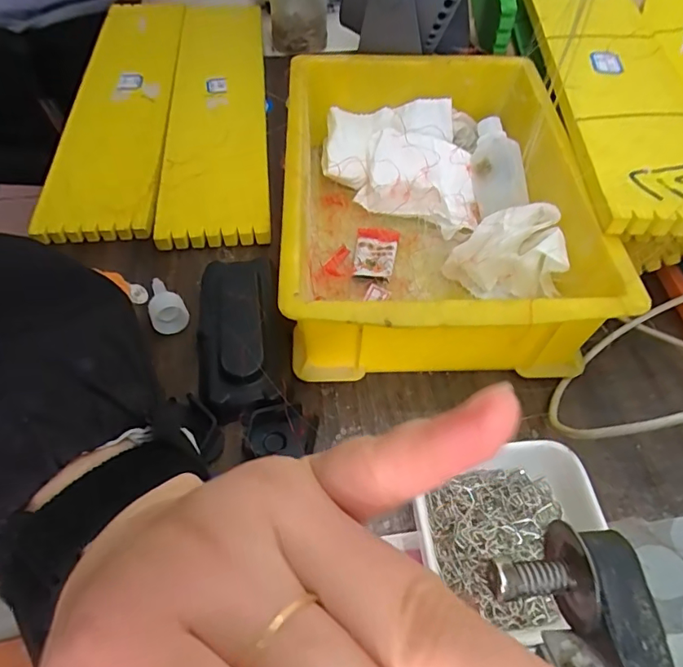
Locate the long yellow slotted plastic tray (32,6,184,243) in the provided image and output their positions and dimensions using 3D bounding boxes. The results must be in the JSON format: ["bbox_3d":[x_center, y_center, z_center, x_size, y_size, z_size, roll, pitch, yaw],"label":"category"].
[{"bbox_3d":[-0.197,-0.209,0.442,0.090,0.014,0.352,-6,56,-5],"label":"long yellow slotted plastic tray"}]

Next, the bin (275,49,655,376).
[{"bbox_3d":[0.058,-0.088,0.329,0.183,0.071,0.247,-1,56,-2],"label":"bin"}]

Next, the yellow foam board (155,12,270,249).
[{"bbox_3d":[-0.110,-0.211,0.446,0.080,0.006,0.360,-5,56,-4],"label":"yellow foam board"}]

